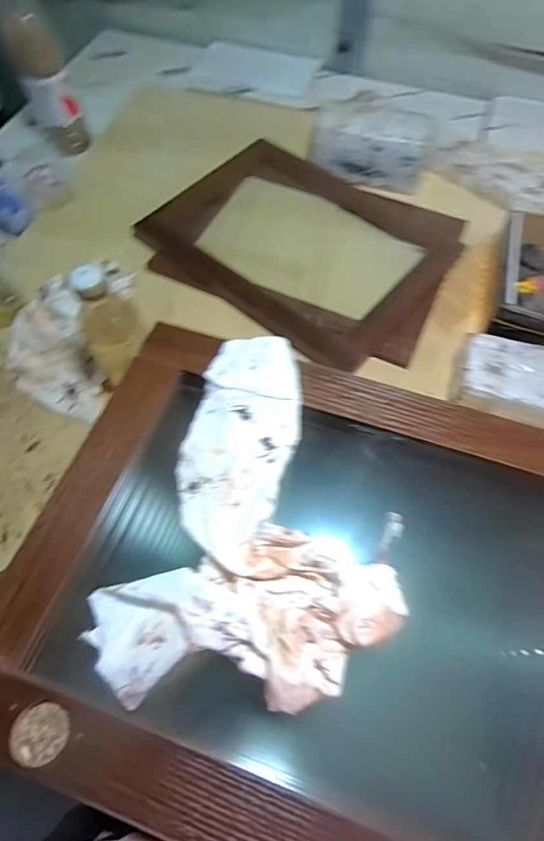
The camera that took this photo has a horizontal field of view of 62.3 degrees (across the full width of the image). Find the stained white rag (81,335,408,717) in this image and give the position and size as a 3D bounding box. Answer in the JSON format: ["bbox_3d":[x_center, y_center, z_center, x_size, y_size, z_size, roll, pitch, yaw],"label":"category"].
[{"bbox_3d":[0.003,0.062,0.329,0.190,0.047,0.274,19,65,8],"label":"stained white rag"}]

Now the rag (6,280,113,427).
[{"bbox_3d":[-0.321,-0.096,0.651,0.125,0.060,0.225,-25,66,-13],"label":"rag"}]

